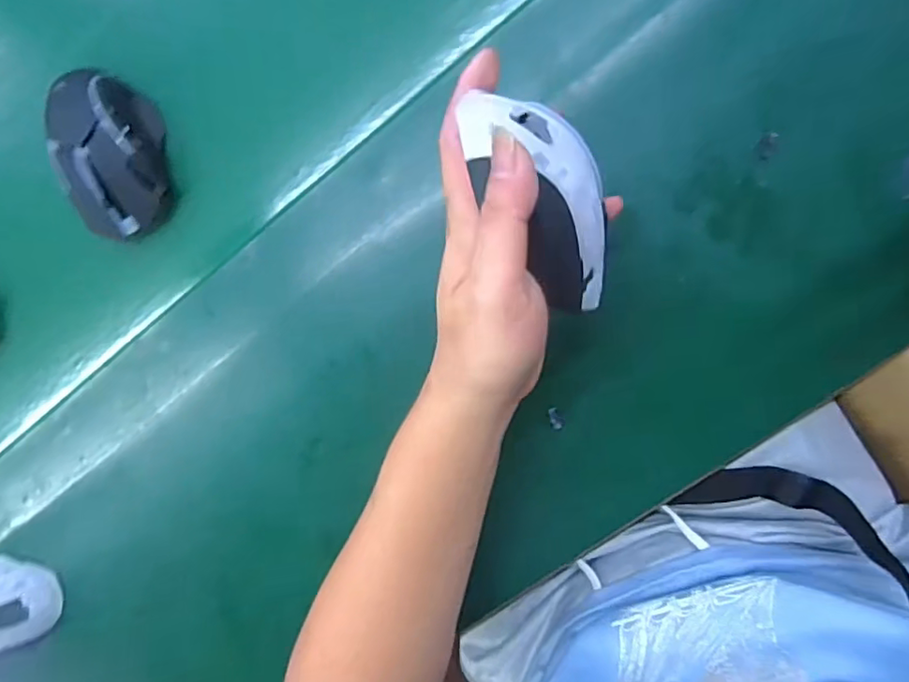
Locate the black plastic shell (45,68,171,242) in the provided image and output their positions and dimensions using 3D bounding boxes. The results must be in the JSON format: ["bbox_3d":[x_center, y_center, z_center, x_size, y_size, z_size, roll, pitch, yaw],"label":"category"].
[{"bbox_3d":[-0.229,-0.122,0.380,0.059,0.030,0.105,-12,93,9],"label":"black plastic shell"}]

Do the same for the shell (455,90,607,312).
[{"bbox_3d":[0.041,-0.061,0.270,0.037,0.062,0.104,5,117,40],"label":"shell"}]

